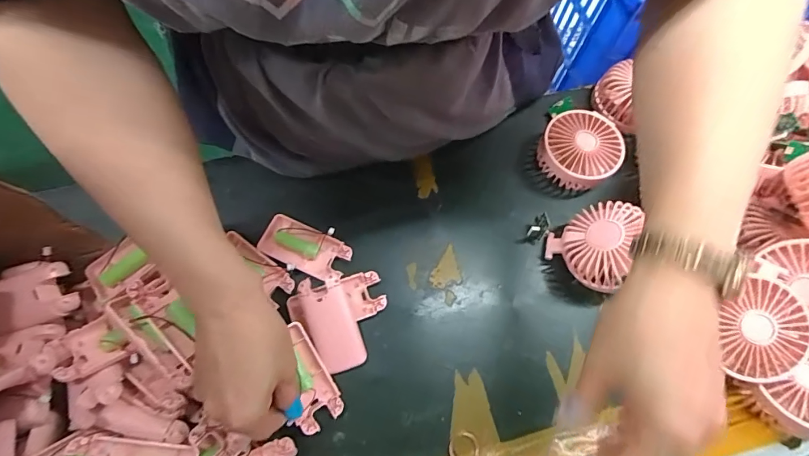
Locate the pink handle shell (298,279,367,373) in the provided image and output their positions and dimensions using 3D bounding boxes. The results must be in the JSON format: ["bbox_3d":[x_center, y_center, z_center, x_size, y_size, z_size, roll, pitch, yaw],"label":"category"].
[{"bbox_3d":[-0.071,0.093,0.382,0.044,0.011,0.094,-23,97,-10],"label":"pink handle shell"}]

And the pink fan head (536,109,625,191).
[{"bbox_3d":[0.202,-0.090,0.464,0.085,0.050,0.086,0,69,-1],"label":"pink fan head"}]

